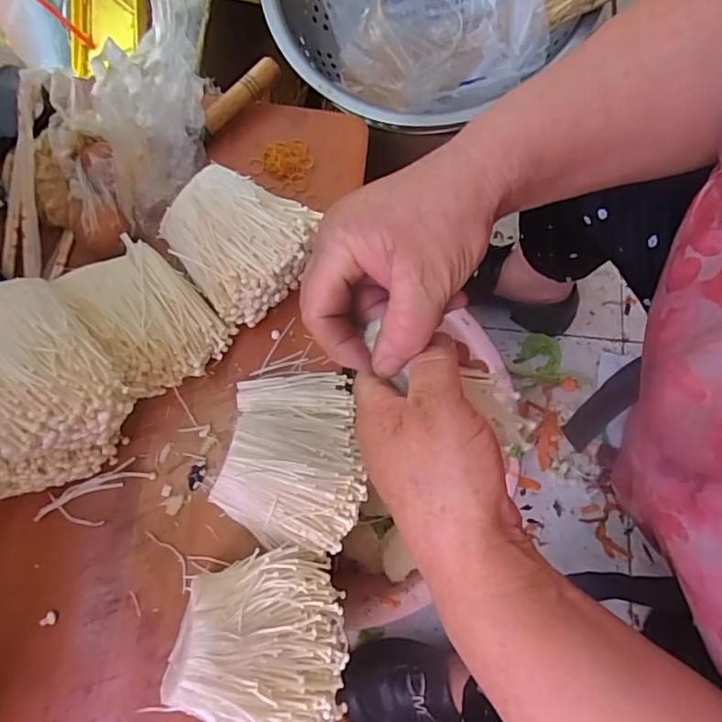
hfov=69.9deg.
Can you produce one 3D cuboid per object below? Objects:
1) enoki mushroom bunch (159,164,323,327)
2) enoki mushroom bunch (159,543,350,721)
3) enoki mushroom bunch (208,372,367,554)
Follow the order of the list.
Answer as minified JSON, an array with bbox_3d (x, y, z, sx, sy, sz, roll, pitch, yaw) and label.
[{"bbox_3d":[-0.101,-0.099,0.444,0.097,0.086,0.107,39,78,9],"label":"enoki mushroom bunch"},{"bbox_3d":[-0.073,0.213,0.375,0.122,0.076,0.141,2,75,0],"label":"enoki mushroom bunch"},{"bbox_3d":[-0.053,0.073,0.414,0.110,0.065,0.143,3,75,0],"label":"enoki mushroom bunch"}]

